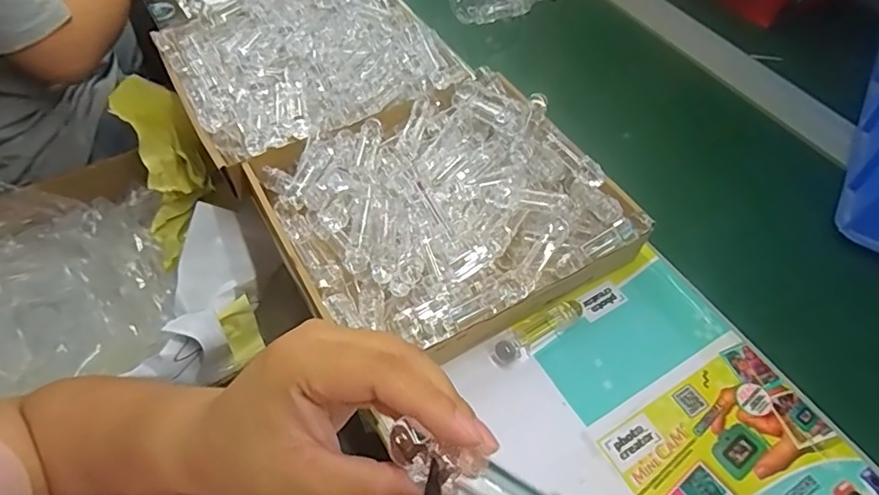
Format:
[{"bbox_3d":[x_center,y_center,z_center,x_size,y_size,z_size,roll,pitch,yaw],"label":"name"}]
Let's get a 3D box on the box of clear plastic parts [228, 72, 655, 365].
[{"bbox_3d":[0.011,-0.030,0.541,0.305,0.072,0.251,-25,60,-19],"label":"box of clear plastic parts"}]

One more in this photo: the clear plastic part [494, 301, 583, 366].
[{"bbox_3d":[0.092,0.076,0.499,0.093,0.016,0.021,-28,61,-21],"label":"clear plastic part"}]

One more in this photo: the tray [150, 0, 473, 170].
[{"bbox_3d":[-0.159,-0.235,0.644,0.298,0.060,0.273,-27,60,-20],"label":"tray"}]

